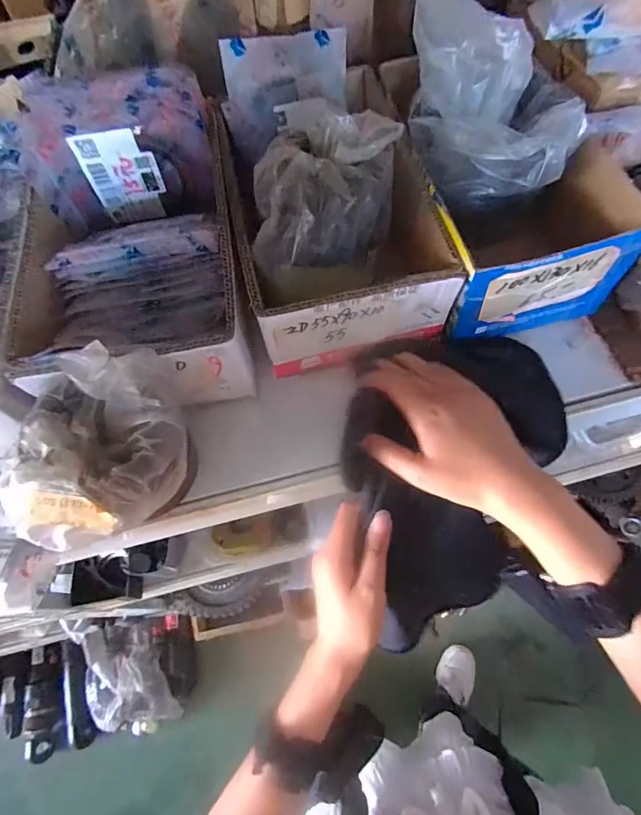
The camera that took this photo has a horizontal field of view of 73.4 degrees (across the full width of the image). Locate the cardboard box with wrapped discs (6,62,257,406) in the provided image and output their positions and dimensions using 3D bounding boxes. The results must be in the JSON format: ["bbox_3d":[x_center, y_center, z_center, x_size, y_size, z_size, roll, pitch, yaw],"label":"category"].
[{"bbox_3d":[-0.147,-0.136,0.341,0.156,0.117,0.252,-11,65,-2],"label":"cardboard box with wrapped discs"}]

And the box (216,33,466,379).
[{"bbox_3d":[0.003,-0.187,0.355,0.151,0.108,0.264,-12,65,-3],"label":"box"}]

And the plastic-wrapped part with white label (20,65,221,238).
[{"bbox_3d":[-0.169,-0.224,0.381,0.148,0.095,0.081,-12,65,-3],"label":"plastic-wrapped part with white label"}]

